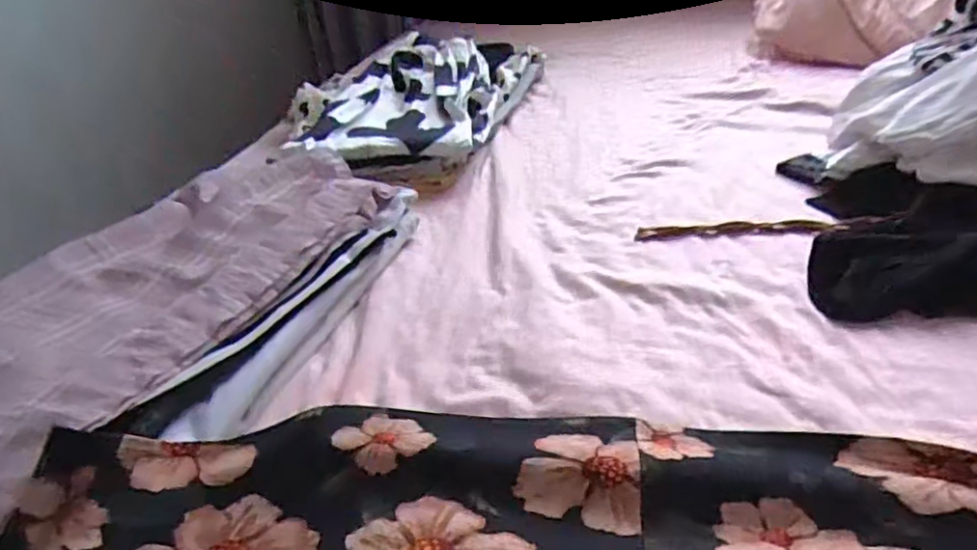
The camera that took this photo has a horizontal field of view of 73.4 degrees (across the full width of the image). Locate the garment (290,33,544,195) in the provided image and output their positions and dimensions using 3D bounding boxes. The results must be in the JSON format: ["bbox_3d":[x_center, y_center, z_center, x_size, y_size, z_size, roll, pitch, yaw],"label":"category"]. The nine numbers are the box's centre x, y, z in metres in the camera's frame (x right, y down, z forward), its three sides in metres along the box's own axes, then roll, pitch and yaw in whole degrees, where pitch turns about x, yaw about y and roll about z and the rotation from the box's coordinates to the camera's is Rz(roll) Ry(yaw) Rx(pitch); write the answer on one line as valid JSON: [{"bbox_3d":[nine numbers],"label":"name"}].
[{"bbox_3d":[-0.128,-0.288,1.060,0.332,0.066,0.494,3,34,16],"label":"garment"}]

